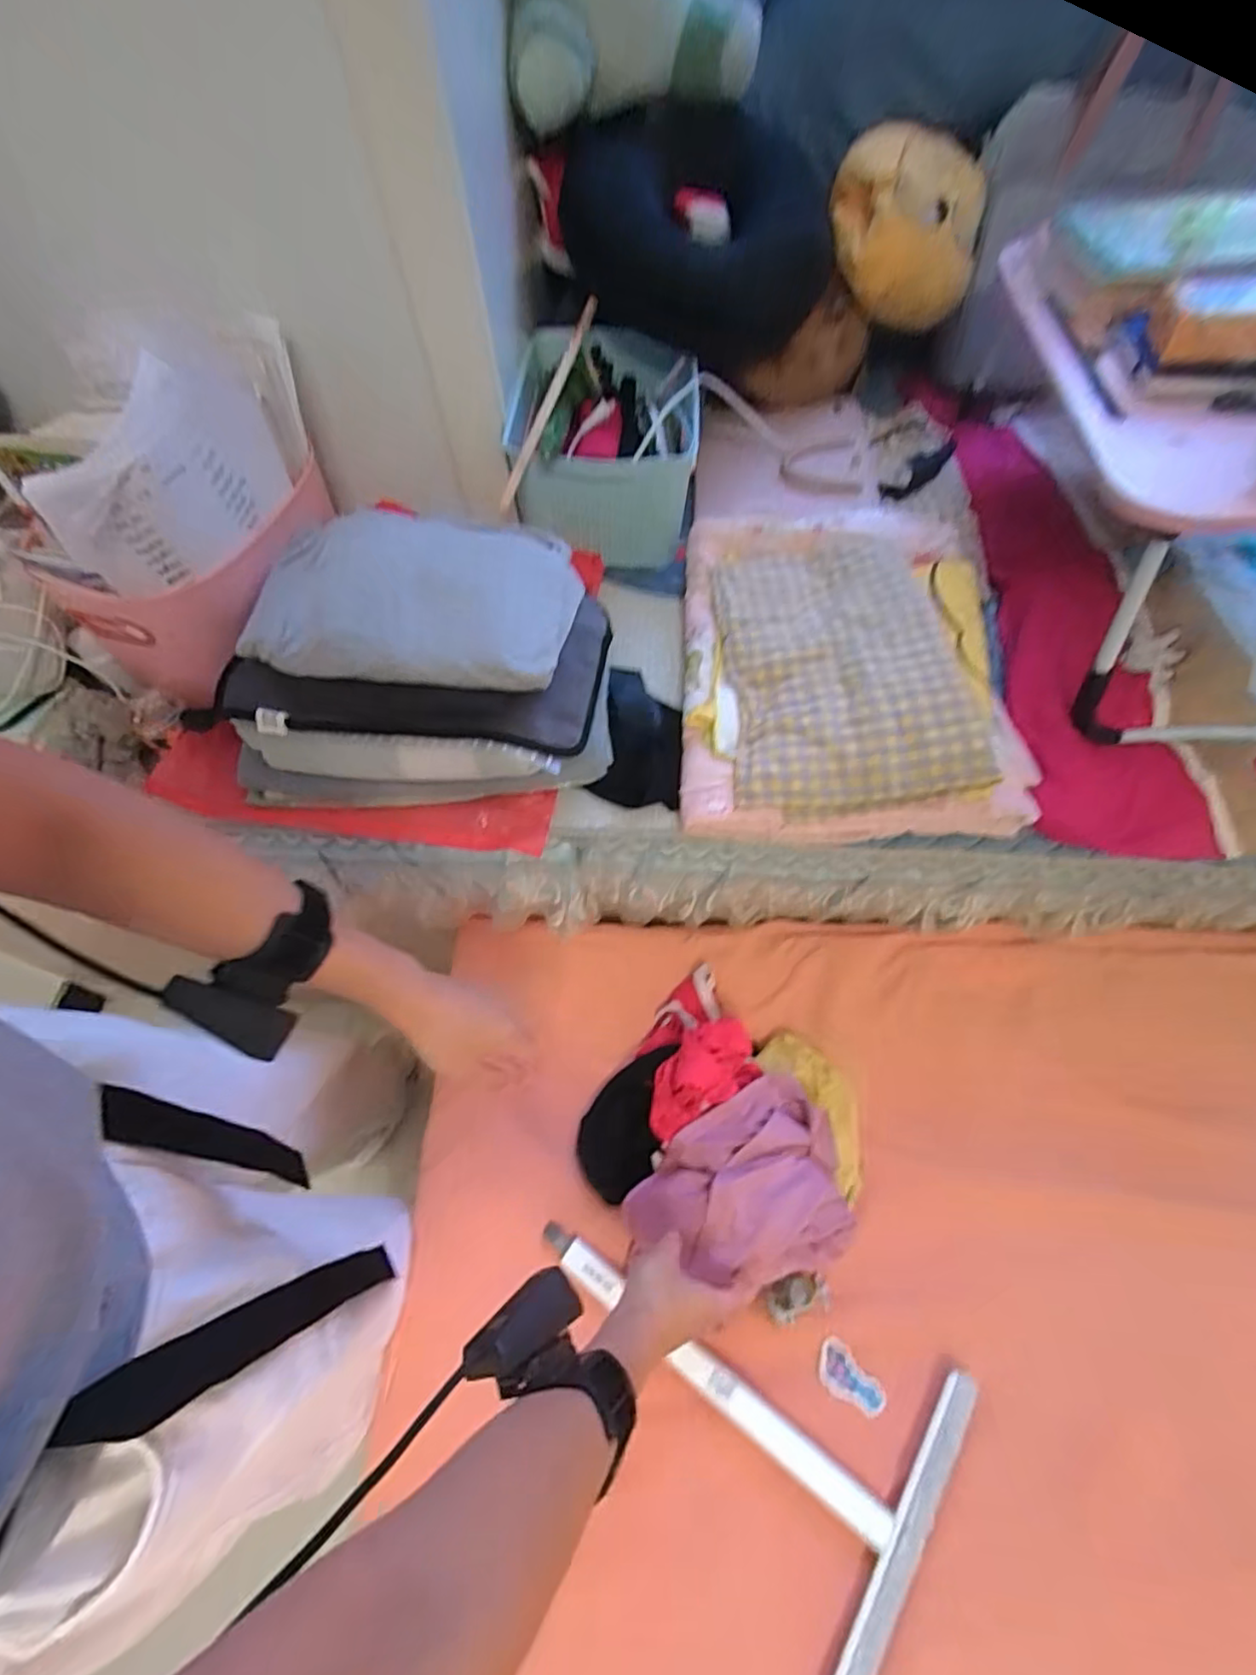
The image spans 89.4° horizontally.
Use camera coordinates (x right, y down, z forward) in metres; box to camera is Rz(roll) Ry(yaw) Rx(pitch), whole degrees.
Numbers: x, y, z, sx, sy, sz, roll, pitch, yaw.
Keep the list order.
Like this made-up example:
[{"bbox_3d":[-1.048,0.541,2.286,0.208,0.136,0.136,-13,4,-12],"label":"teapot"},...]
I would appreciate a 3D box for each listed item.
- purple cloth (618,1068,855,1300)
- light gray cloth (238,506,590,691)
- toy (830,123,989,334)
[{"bbox_3d":[0.110,0.336,0.592,0.212,0.050,0.153,-28,63,-14],"label":"purple cloth"},{"bbox_3d":[-0.221,-0.266,0.663,0.332,0.041,0.253,6,60,6],"label":"light gray cloth"},{"bbox_3d":[0.367,-0.799,0.845,0.207,0.177,0.129,-22,61,-10],"label":"toy"}]

